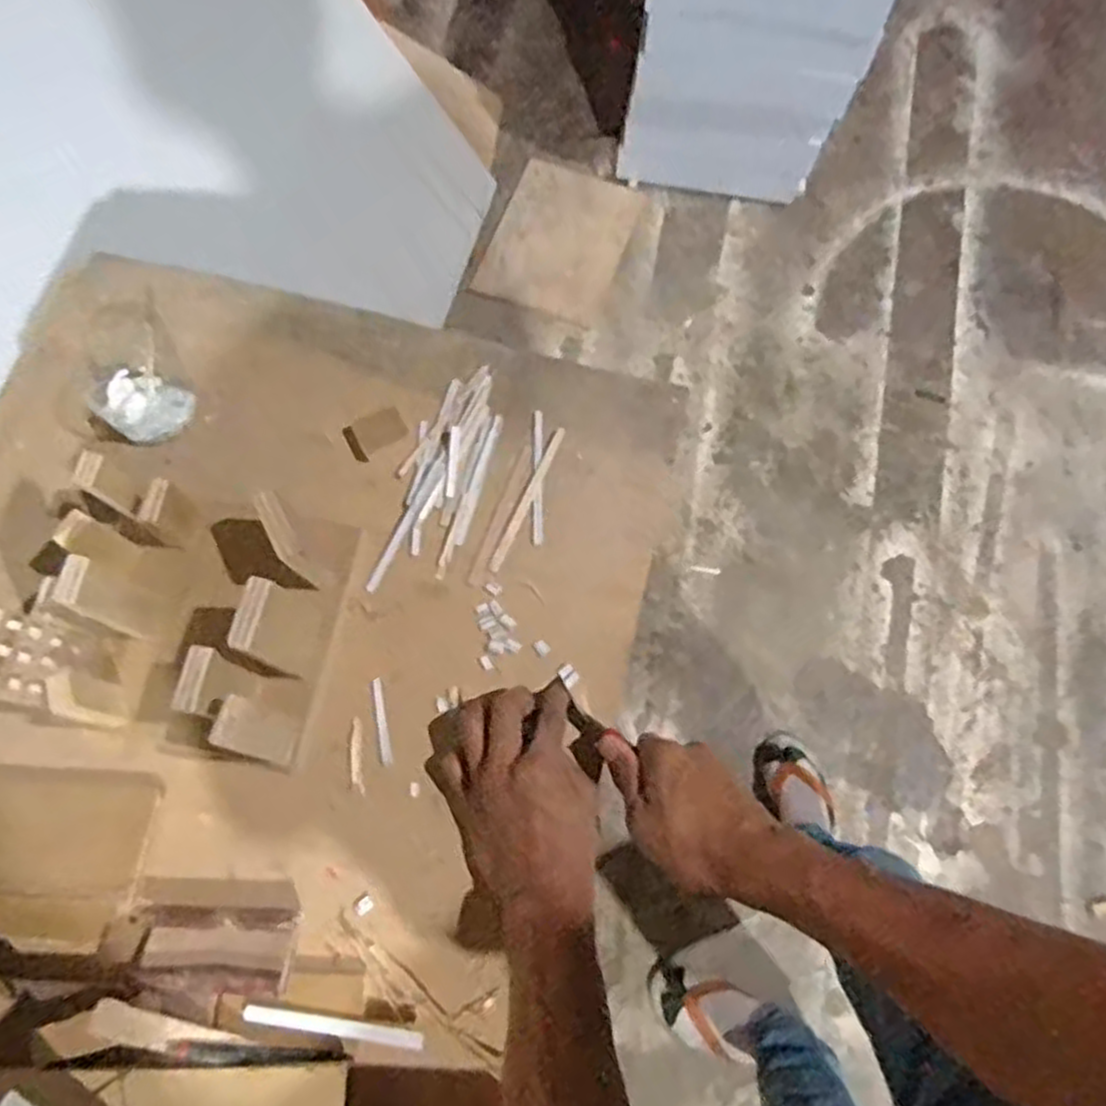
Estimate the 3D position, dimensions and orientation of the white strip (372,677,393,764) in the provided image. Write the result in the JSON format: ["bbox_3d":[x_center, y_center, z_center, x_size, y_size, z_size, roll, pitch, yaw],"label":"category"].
[{"bbox_3d":[-0.119,0.117,0.549,0.008,0.004,0.057,-10,77,-6],"label":"white strip"}]

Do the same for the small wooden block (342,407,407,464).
[{"bbox_3d":[-0.135,-0.092,0.603,0.044,0.015,0.026,-27,74,-10],"label":"small wooden block"}]

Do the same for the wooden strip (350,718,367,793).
[{"bbox_3d":[-0.133,0.137,0.538,0.009,0.004,0.048,-5,71,-3],"label":"wooden strip"}]

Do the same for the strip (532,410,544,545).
[{"bbox_3d":[-0.011,-0.059,0.610,0.008,0.004,0.110,0,71,-1],"label":"strip"}]

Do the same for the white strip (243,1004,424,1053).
[{"bbox_3d":[-0.131,0.285,0.475,0.106,0.008,0.010,10,71,2],"label":"white strip"}]

